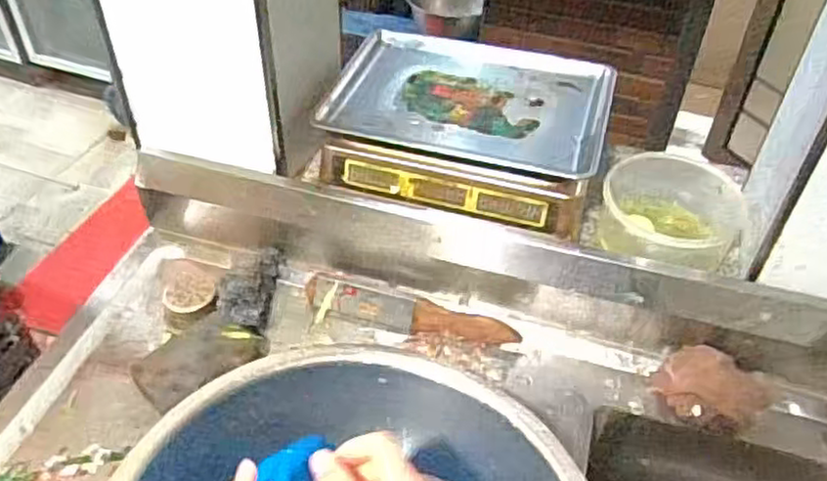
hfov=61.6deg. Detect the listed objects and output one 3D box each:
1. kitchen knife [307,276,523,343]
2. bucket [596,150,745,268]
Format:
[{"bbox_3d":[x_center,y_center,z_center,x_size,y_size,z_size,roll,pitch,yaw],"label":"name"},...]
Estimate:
[{"bbox_3d":[-0.004,0.088,0.851,0.259,0.047,0.023,11,9,11],"label":"kitchen knife"},{"bbox_3d":[0.316,-0.036,0.853,0.159,0.082,0.159,15,46,13],"label":"bucket"}]

